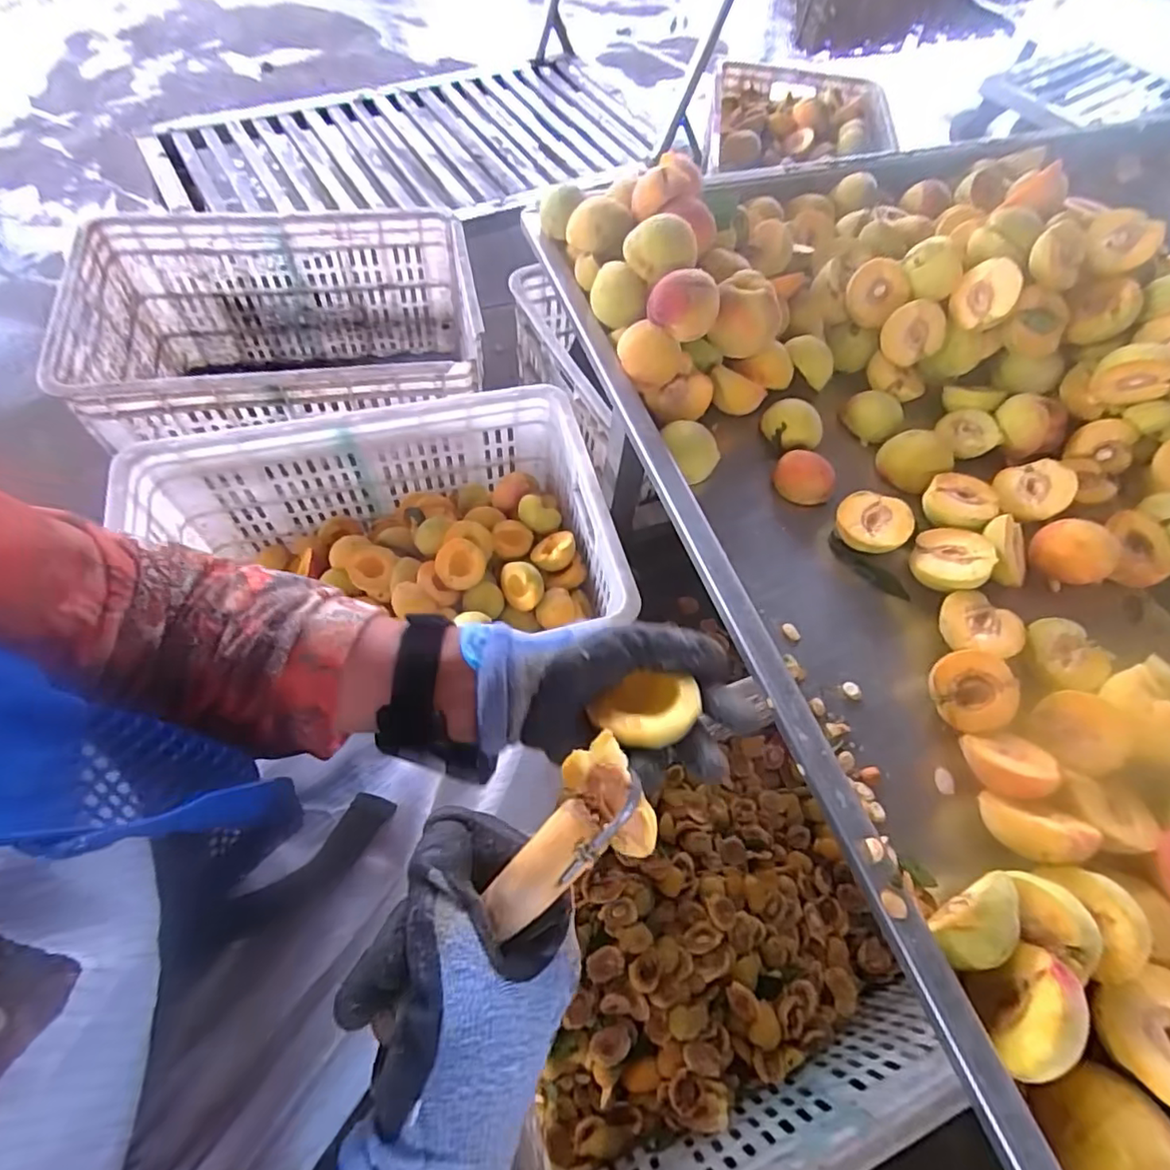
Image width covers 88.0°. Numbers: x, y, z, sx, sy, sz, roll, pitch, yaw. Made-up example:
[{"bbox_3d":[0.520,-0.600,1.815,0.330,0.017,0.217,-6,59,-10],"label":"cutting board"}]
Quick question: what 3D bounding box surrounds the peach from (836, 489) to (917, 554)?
[{"bbox_3d":[0.252,-0.050,0.537,0.058,0.045,0.050,38,65,16],"label":"peach"}]

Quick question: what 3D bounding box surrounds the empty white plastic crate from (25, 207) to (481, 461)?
[{"bbox_3d":[-0.433,-0.345,0.919,0.521,0.260,0.347,-7,62,-8],"label":"empty white plastic crate"}]

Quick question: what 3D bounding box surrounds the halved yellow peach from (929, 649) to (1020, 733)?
[{"bbox_3d":[0.293,0.079,0.461,0.052,0.029,0.056,-10,81,17],"label":"halved yellow peach"}]

